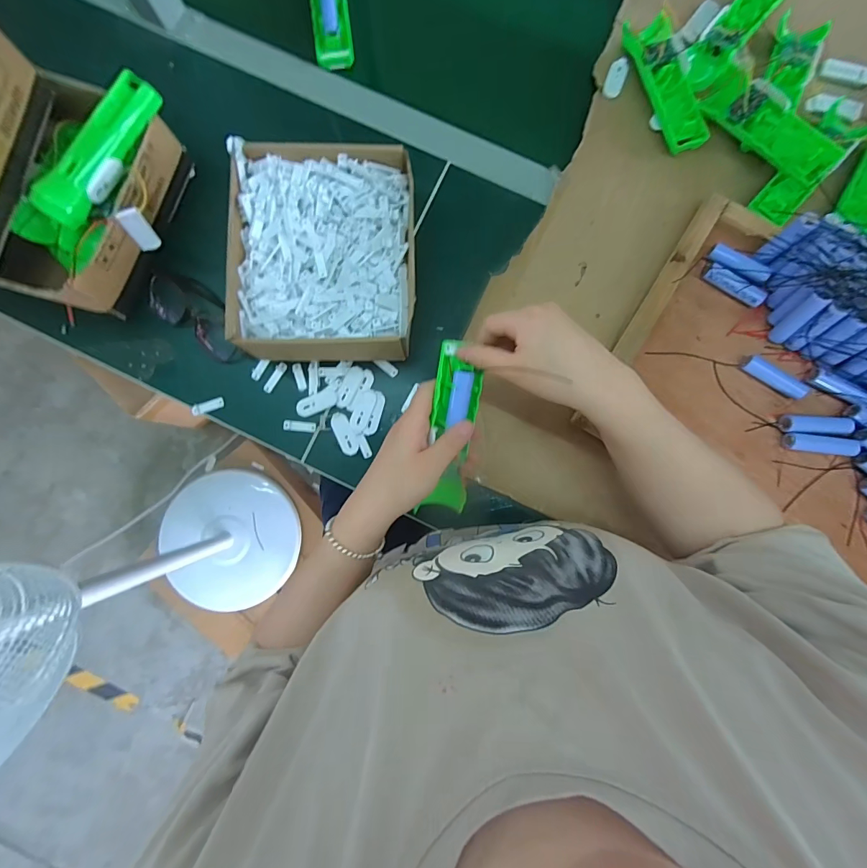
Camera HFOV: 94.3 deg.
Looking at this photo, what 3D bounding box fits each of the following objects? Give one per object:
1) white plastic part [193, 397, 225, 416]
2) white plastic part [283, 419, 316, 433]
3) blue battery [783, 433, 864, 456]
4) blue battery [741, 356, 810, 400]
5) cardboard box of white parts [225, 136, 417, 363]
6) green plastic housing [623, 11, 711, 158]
[{"bbox_3d":[-0.262,-0.032,0.468,0.038,0.005,0.013,-19,86,-1],"label":"white plastic part"},{"bbox_3d":[-0.156,-0.009,0.467,0.037,0.005,0.012,6,86,1],"label":"white plastic part"},{"bbox_3d":[0.414,0.011,0.431,0.071,0.014,0.020,7,86,1],"label":"blue battery"},{"bbox_3d":[0.370,-0.058,0.433,0.073,0.023,0.018,37,87,2],"label":"blue battery"},{"bbox_3d":[-0.114,-0.192,0.441,0.184,0.079,0.218,-2,87,1],"label":"cardboard box of white parts"},{"bbox_3d":[0.270,-0.404,0.466,0.055,0.029,0.155,-17,86,-1],"label":"green plastic housing"}]

